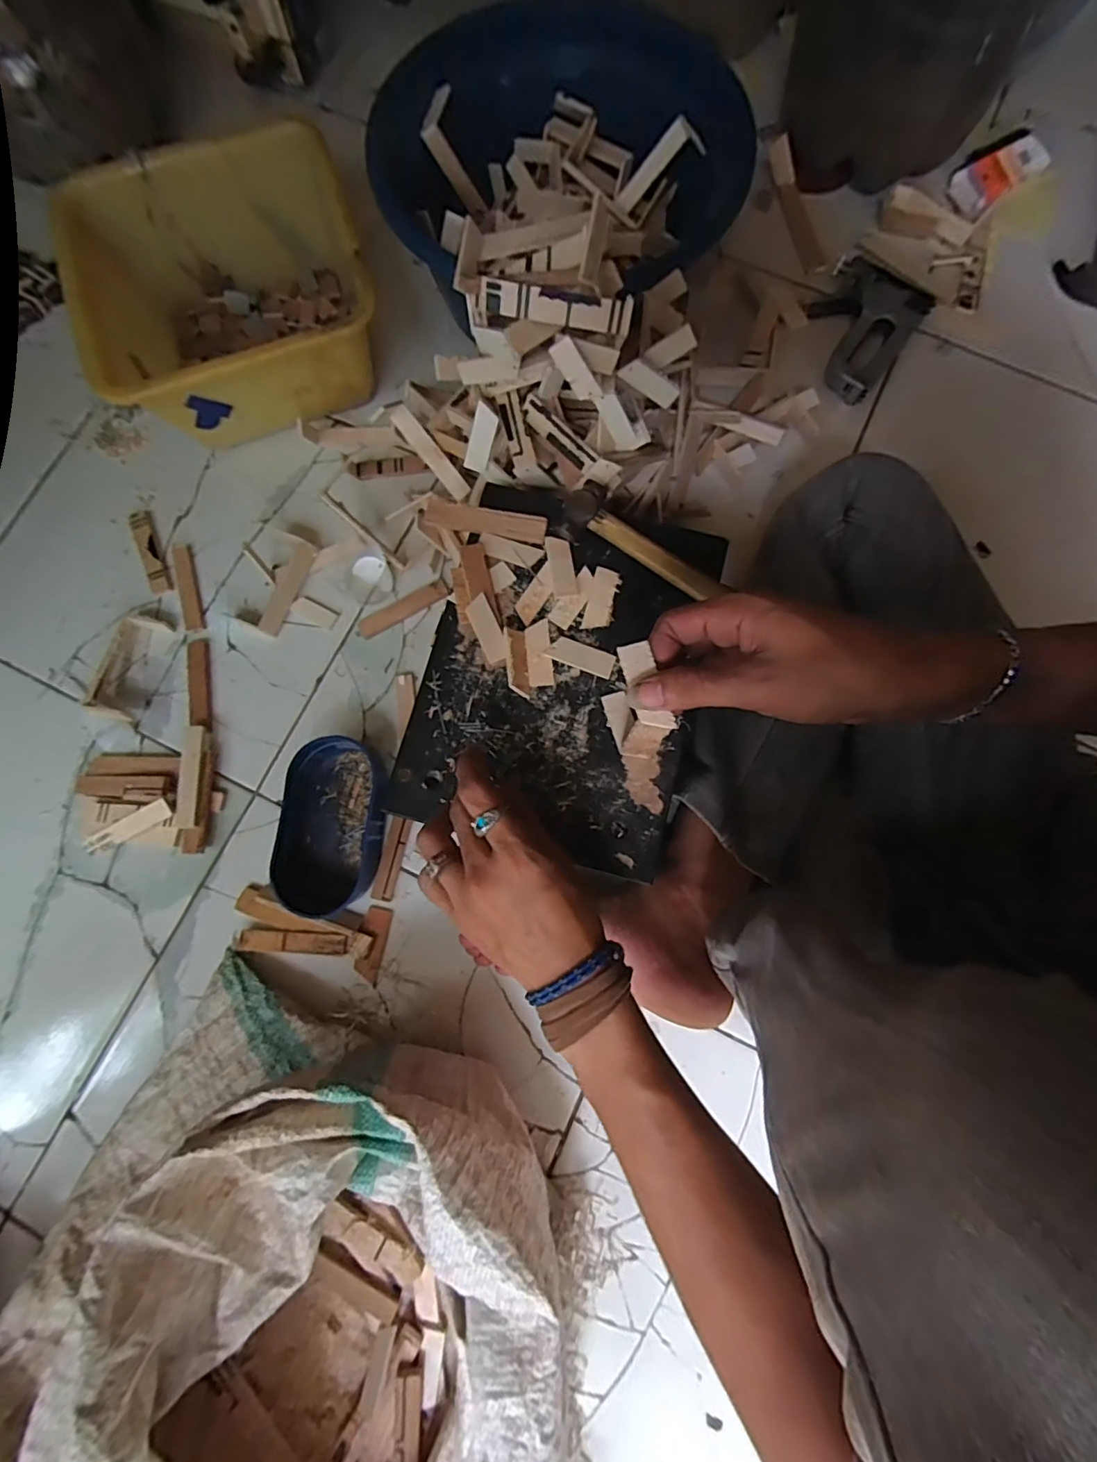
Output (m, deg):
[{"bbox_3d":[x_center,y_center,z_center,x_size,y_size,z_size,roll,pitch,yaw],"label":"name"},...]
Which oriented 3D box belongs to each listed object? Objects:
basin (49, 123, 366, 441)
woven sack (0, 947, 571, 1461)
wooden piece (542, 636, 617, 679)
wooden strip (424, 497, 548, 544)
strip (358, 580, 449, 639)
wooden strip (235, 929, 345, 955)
[{"bbox_3d":[-0.313,-0.431,0.564,0.263,0.129,0.249,-17,79,-3],"label":"basin"},{"bbox_3d":[-0.186,0.445,0.366,0.413,0.173,0.420,19,79,4],"label":"woven sack"},{"bbox_3d":[0.025,-0.058,0.415,0.051,0.006,0.019,19,79,4],"label":"wooden piece"},{"bbox_3d":[-0.050,-0.169,0.436,0.096,0.009,0.020,10,79,3],"label":"wooden strip"},{"bbox_3d":[-0.150,-0.126,0.564,0.099,0.007,0.019,-27,79,-5],"label":"strip"},{"bbox_3d":[-0.235,0.193,0.500,0.101,0.005,0.018,3,79,1],"label":"wooden strip"}]

